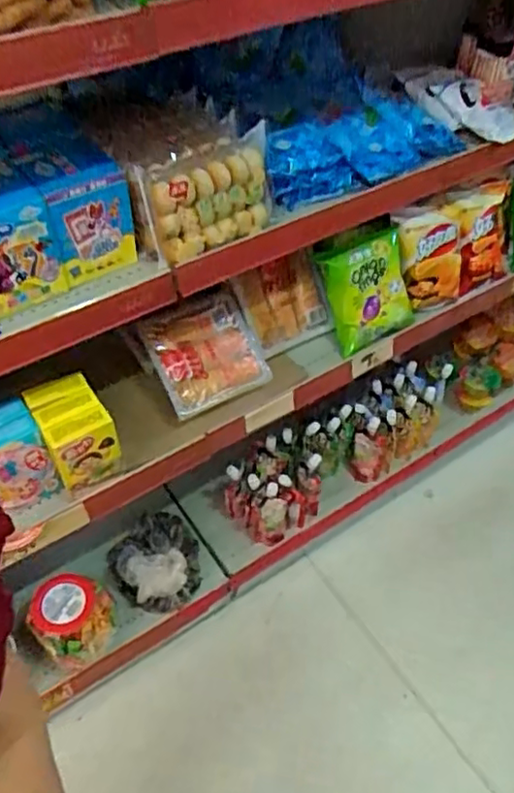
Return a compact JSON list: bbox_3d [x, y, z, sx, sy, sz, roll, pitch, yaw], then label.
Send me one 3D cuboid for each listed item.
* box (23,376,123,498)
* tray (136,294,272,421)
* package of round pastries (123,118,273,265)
[{"bbox_3d":[-0.252,0.049,0.900,0.085,0.112,0.108,-27,55,-22],"label":"box"},{"bbox_3d":[-0.080,-0.069,1.014,0.162,0.033,0.166,-26,88,-6],"label":"tray"},{"bbox_3d":[-0.068,-0.249,0.821,0.185,0.121,0.069,-17,51,-15],"label":"package of round pastries"}]

